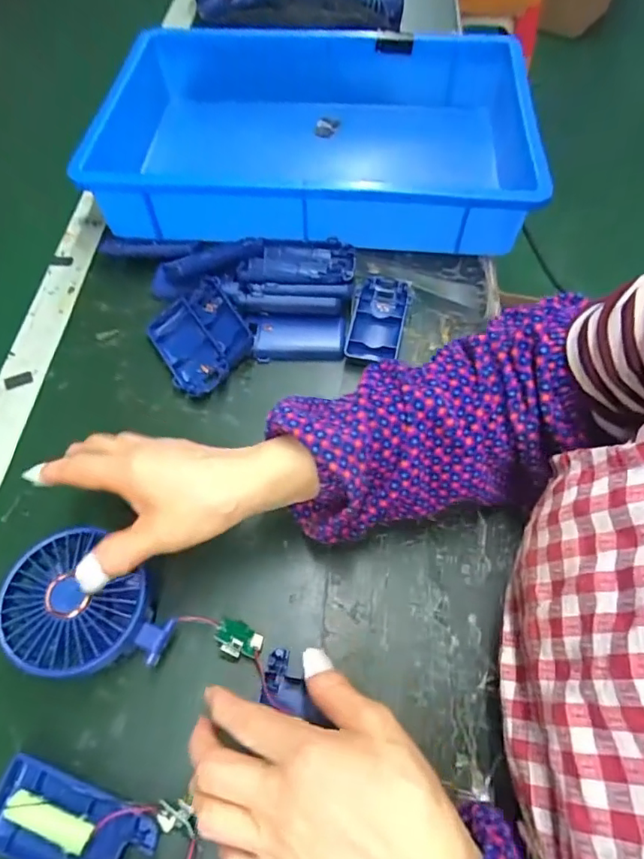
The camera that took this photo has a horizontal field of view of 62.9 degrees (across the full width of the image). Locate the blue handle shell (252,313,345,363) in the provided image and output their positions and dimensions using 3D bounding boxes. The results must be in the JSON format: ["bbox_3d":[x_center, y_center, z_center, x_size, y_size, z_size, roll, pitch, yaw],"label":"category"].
[{"bbox_3d":[-0.020,-0.083,0.477,0.079,0.018,0.041,2,60,2],"label":"blue handle shell"}]

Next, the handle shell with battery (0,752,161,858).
[{"bbox_3d":[-0.138,0.218,0.288,0.093,0.023,0.044,16,61,10],"label":"handle shell with battery"}]

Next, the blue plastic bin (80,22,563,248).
[{"bbox_3d":[0.006,-0.327,0.585,0.460,0.078,0.305,3,60,2],"label":"blue plastic bin"}]

